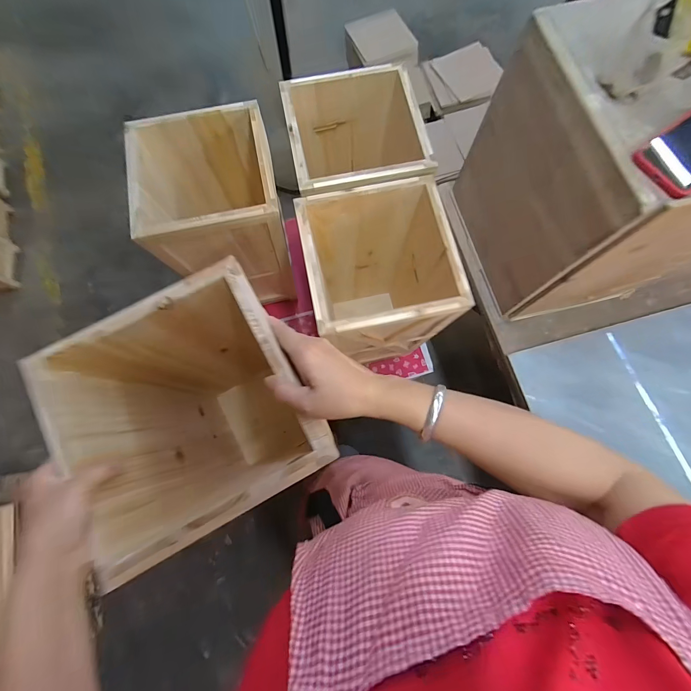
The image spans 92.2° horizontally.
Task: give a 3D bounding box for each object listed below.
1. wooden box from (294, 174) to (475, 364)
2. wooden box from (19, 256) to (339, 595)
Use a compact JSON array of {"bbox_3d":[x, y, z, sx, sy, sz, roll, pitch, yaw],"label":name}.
[{"bbox_3d":[0.061,-0.113,0.758,0.250,0.406,0.257,-11,76,-2],"label":"wooden box"},{"bbox_3d":[-0.178,0.117,0.560,0.251,0.443,0.249,-28,77,-6],"label":"wooden box"}]

